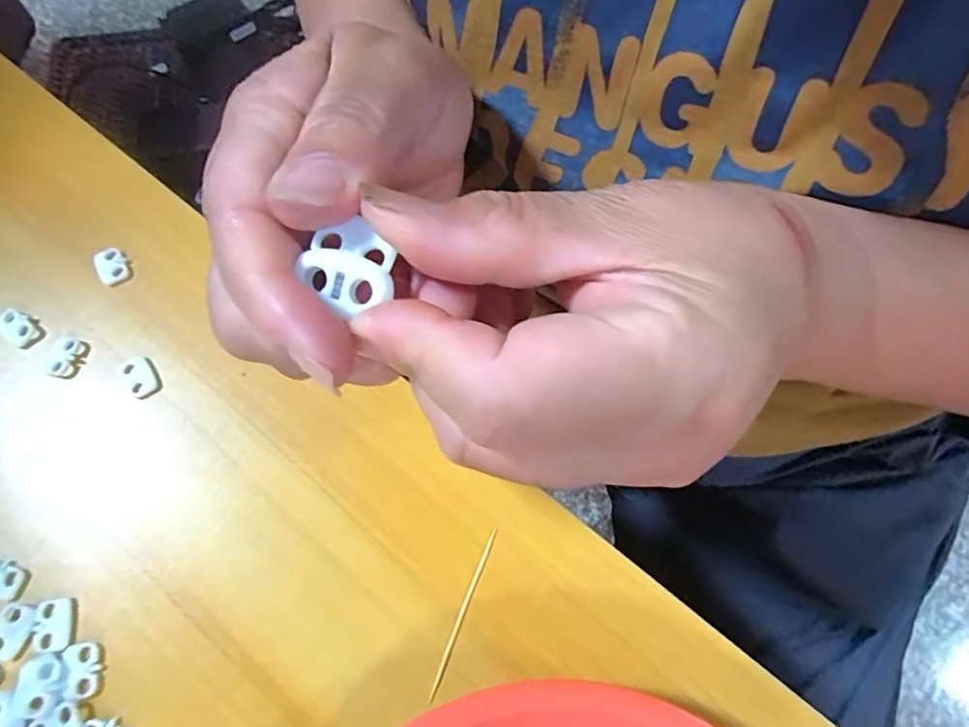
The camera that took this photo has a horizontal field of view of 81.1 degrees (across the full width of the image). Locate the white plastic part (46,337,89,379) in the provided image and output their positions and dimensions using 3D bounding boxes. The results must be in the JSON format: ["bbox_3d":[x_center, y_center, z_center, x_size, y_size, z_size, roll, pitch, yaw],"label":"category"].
[{"bbox_3d":[-0.182,-0.002,0.245,0.013,0.004,0.018,13,70,5],"label":"white plastic part"}]

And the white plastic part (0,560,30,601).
[{"bbox_3d":[-0.184,0.081,0.214,0.021,0.004,0.012,9,69,4],"label":"white plastic part"}]

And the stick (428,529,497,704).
[{"bbox_3d":[-0.008,0.092,0.211,0.004,0.004,0.062,19,70,7],"label":"stick"}]

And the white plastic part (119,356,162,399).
[{"bbox_3d":[-0.148,0.005,0.243,0.013,0.004,0.019,-33,73,-12],"label":"white plastic part"}]

